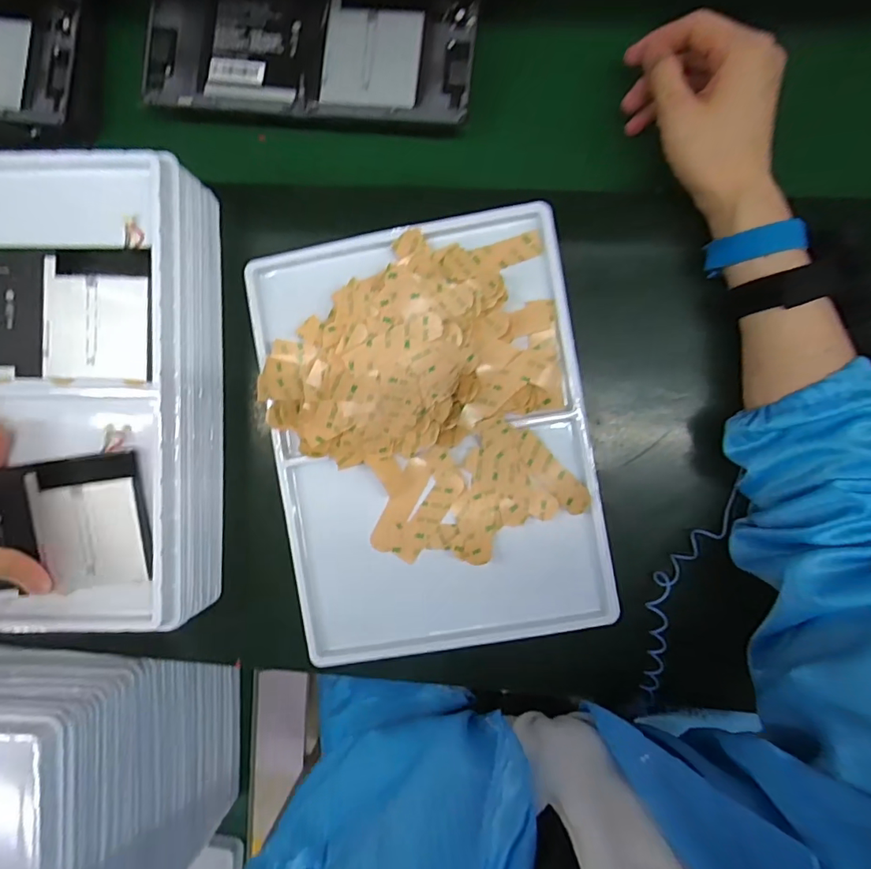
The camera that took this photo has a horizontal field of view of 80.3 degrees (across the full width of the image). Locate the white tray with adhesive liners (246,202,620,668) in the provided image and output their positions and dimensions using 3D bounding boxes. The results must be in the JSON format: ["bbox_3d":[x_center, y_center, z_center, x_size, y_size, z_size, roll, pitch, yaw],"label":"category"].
[{"bbox_3d":[-0.004,0.003,0.392,0.235,0.039,0.323,-10,88,3],"label":"white tray with adhesive liners"}]

